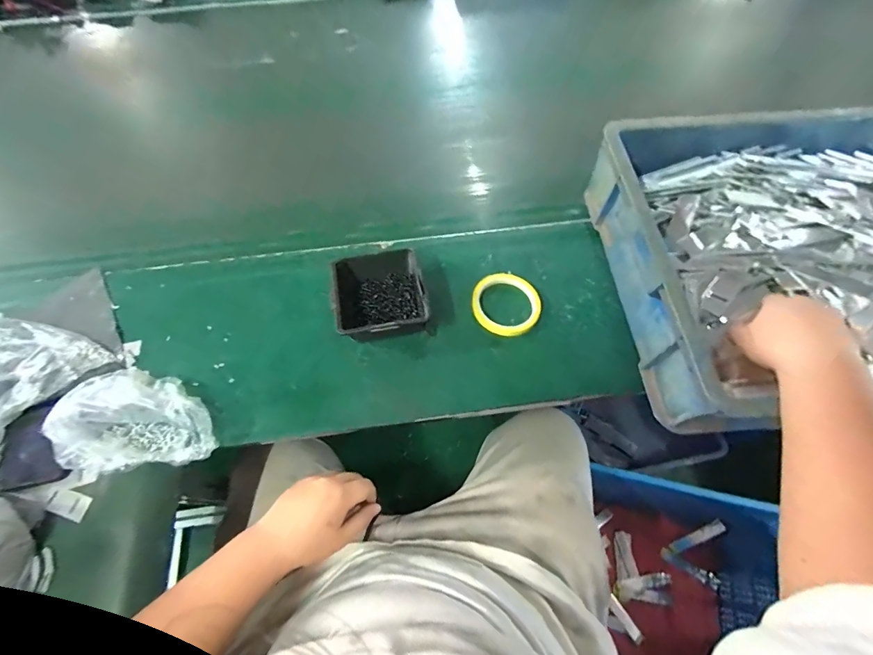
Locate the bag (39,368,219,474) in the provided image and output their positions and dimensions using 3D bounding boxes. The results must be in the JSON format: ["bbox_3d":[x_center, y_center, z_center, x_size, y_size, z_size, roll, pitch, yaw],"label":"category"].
[{"bbox_3d":[-0.348,0.114,0.468,0.159,0.061,0.119,11,63,6],"label":"bag"}]

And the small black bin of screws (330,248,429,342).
[{"bbox_3d":[-0.078,-0.042,0.539,0.117,0.062,0.132,-13,63,-6],"label":"small black bin of screws"}]

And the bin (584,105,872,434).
[{"bbox_3d":[0.543,-0.095,0.514,0.590,0.117,0.411,-4,62,-1],"label":"bin"}]

